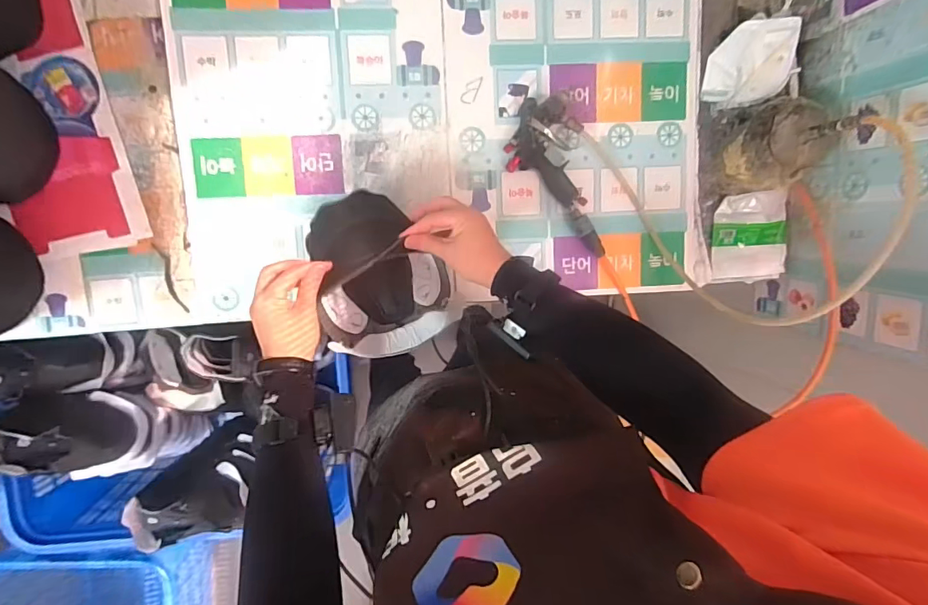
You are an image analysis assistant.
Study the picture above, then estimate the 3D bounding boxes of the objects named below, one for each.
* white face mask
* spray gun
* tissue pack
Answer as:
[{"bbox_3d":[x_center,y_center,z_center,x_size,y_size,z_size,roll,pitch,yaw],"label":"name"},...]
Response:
[{"bbox_3d":[0.432,-0.360,0.716,0.116,0.055,0.120,3,97,-5],"label":"white face mask"},{"bbox_3d":[0.135,-0.186,0.725,0.114,0.031,0.243,-13,99,-3],"label":"spray gun"},{"bbox_3d":[0.473,-0.107,0.783,0.137,0.035,0.144,-4,98,-4],"label":"tissue pack"}]

